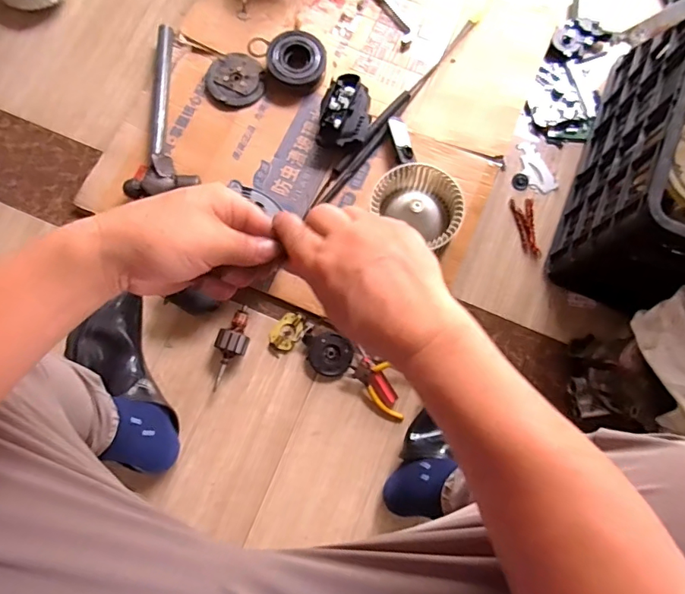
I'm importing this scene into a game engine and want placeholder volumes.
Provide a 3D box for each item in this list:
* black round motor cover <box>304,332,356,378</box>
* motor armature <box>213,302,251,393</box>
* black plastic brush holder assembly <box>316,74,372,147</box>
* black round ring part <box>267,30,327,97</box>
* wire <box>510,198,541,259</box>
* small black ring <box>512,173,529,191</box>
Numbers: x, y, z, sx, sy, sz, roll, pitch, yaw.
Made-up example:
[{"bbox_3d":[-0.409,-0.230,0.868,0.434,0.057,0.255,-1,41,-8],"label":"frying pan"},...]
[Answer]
[{"bbox_3d":[-0.020,0.092,0.767,0.071,0.021,0.068,0,78,-2],"label":"black round motor cover"},{"bbox_3d":[-0.175,0.080,0.748,0.046,0.045,0.139,16,78,1],"label":"motor armature"},{"bbox_3d":[0.004,-0.309,0.818,0.085,0.059,0.117,6,78,-1],"label":"black plastic brush holder assembly"},{"bbox_3d":[-0.081,-0.422,0.853,0.098,0.040,0.098,0,78,-2],"label":"black round ring part"},{"bbox_3d":[0.317,-0.120,0.831,0.041,0.007,0.108,0,78,-2],"label":"wire"},{"bbox_3d":[0.316,-0.204,0.849,0.028,0.006,0.031,31,79,4],"label":"small black ring"}]

